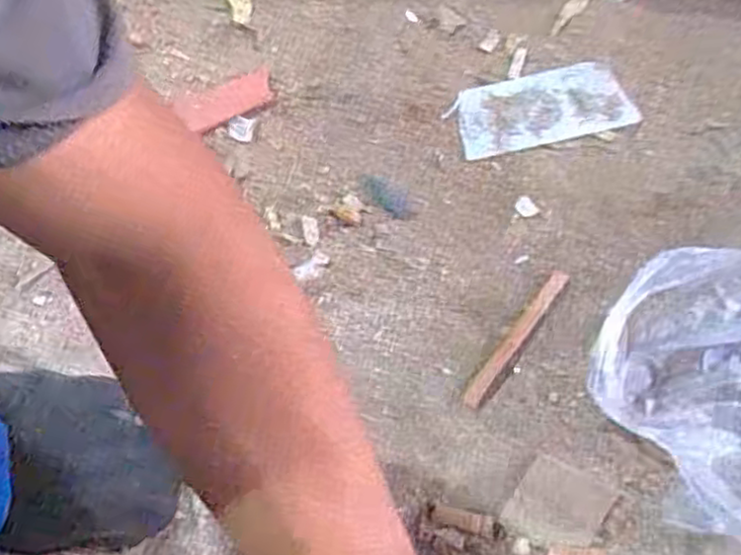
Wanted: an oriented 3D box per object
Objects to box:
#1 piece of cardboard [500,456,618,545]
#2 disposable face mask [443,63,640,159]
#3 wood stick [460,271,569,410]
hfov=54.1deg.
[{"bbox_3d":[0.100,0.121,0.386,0.047,0.004,0.044,24,60,16],"label":"piece of cardboard"},{"bbox_3d":[0.129,-0.132,0.560,0.134,0.008,0.073,-12,57,-7],"label":"disposable face mask"},{"bbox_3d":[0.092,0.035,0.446,0.015,0.004,0.114,31,62,20],"label":"wood stick"}]

